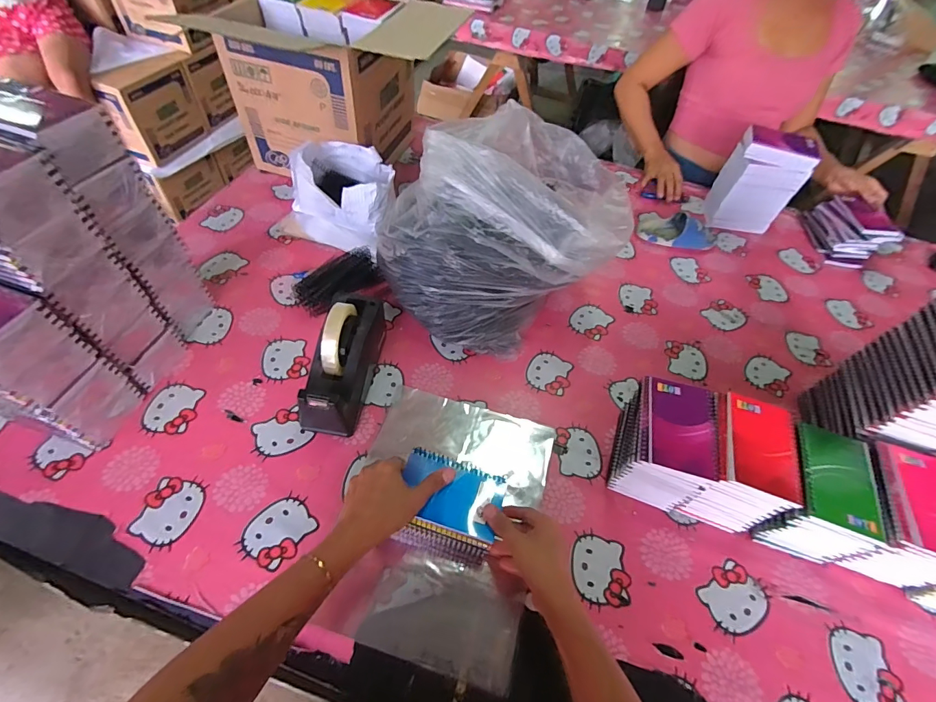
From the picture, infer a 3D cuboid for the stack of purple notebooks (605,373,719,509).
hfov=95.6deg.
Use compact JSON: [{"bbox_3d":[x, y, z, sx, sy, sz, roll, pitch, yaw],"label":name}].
[{"bbox_3d":[0.264,0.130,0.582,0.098,0.133,0.145,17,54,7],"label":"stack of purple notebooks"}]

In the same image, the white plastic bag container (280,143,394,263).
[{"bbox_3d":[-0.251,-0.309,0.882,0.227,0.156,0.183,32,57,17],"label":"white plastic bag container"}]

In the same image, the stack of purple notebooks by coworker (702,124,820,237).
[{"bbox_3d":[0.639,-0.368,0.941,0.147,0.200,0.095,12,54,3],"label":"stack of purple notebooks by coworker"}]

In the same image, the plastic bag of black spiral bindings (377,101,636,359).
[{"bbox_3d":[0.079,-0.211,0.733,0.346,0.263,0.401,28,56,14],"label":"plastic bag of black spiral bindings"}]

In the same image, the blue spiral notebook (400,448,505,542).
[{"bbox_3d":[-0.019,0.176,0.531,0.129,0.017,0.079,20,60,-1],"label":"blue spiral notebook"}]

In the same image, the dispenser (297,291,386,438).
[{"bbox_3d":[-0.182,0.009,0.633,0.074,0.129,0.207,12,54,3],"label":"dispenser"}]

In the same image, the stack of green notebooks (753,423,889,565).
[{"bbox_3d":[0.450,0.181,0.558,0.100,0.123,0.137,17,54,7],"label":"stack of green notebooks"}]

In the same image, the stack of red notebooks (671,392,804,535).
[{"bbox_3d":[0.360,0.152,0.578,0.099,0.124,0.137,19,54,8],"label":"stack of red notebooks"}]

